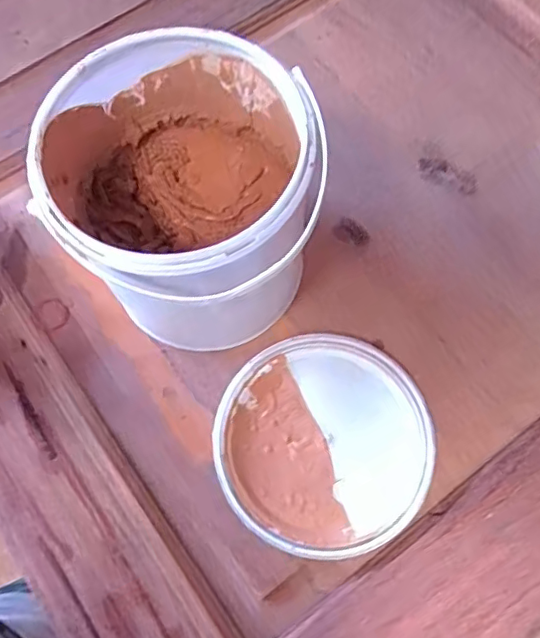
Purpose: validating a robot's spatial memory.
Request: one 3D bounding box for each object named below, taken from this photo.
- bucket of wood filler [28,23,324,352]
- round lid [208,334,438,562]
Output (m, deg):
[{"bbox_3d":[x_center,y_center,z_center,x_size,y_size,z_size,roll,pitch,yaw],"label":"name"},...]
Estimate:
[{"bbox_3d":[-0.062,-0.085,0.446,0.179,0.190,0.177,0,70,1],"label":"bucket of wood filler"},{"bbox_3d":[0.044,0.101,0.467,0.172,0.015,0.175,0,70,1],"label":"round lid"}]

